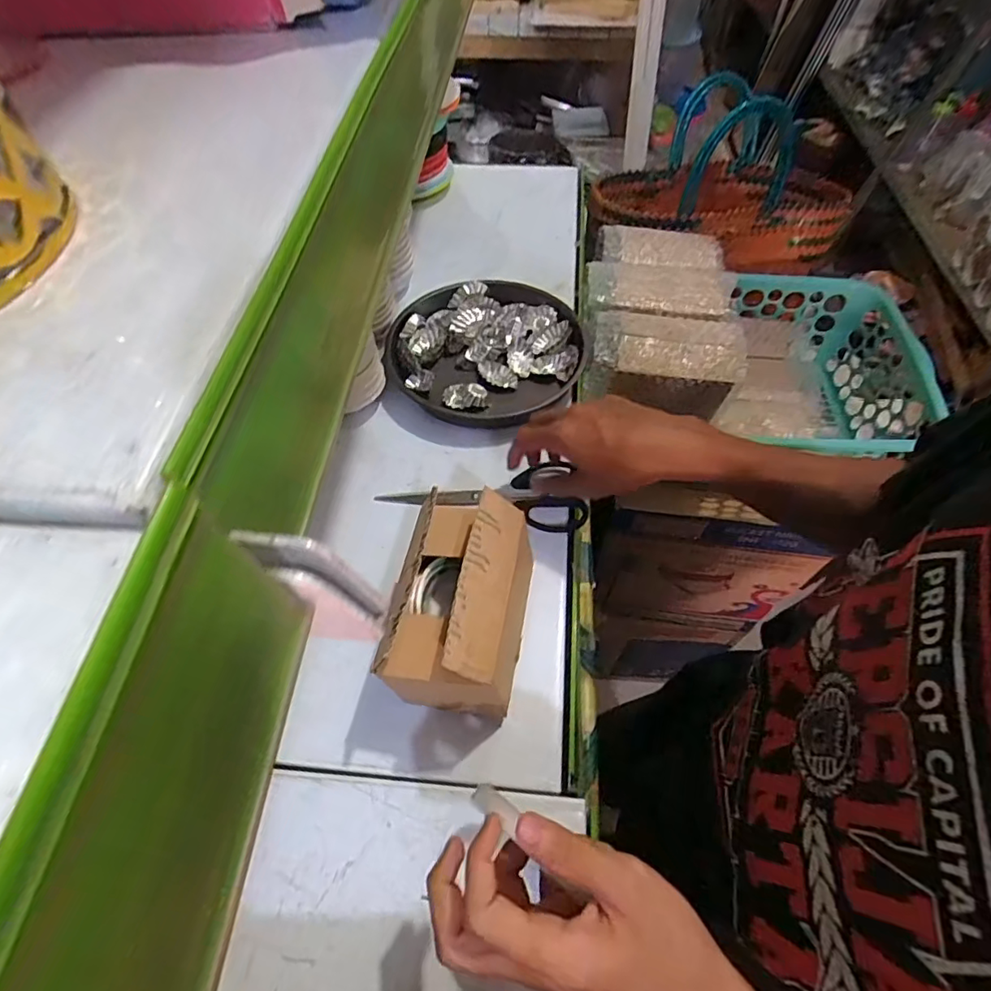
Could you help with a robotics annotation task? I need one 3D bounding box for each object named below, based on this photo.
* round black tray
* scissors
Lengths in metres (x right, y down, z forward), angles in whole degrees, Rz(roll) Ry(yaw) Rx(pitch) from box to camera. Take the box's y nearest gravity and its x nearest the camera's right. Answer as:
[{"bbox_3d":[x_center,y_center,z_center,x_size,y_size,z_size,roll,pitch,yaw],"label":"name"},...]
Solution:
[{"bbox_3d":[-0.008,-0.164,0.604,0.203,0.029,0.193,0,59,1],"label":"round black tray"},{"bbox_3d":[-0.012,0.015,0.508,0.187,0.025,0.065,-10,70,3],"label":"scissors"}]

